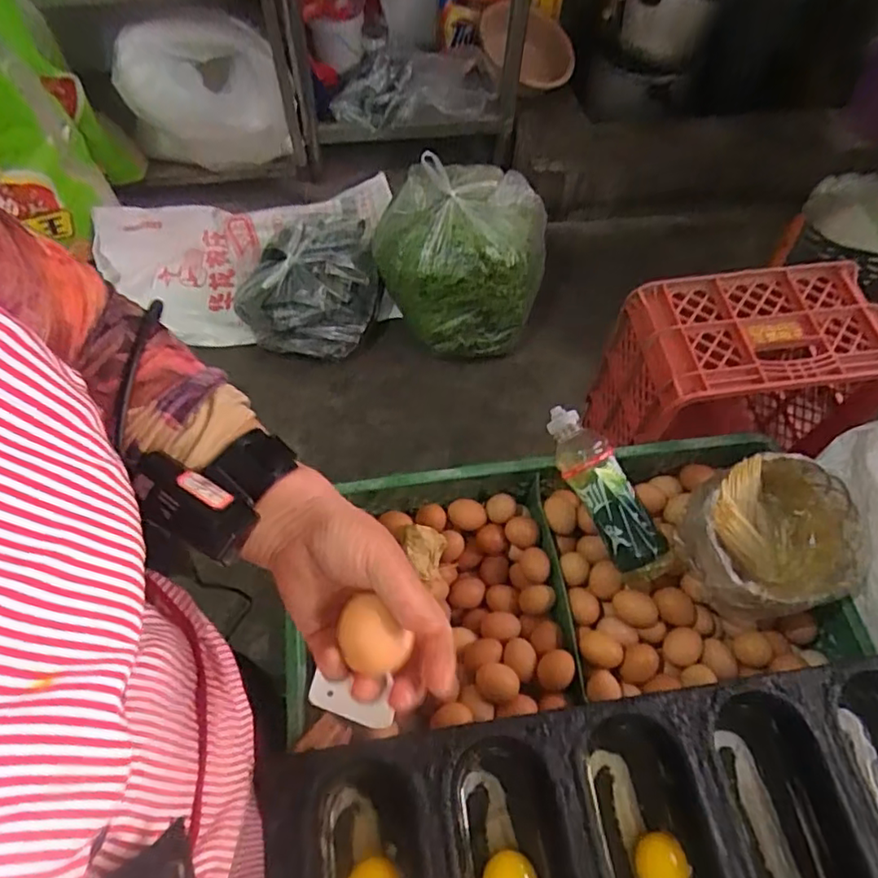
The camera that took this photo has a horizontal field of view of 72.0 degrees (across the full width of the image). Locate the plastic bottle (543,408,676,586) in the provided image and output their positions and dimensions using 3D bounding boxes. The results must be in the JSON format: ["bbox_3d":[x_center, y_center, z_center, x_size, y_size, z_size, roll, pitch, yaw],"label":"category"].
[{"bbox_3d":[0.202,0.065,0.743,0.064,0.062,0.235,-26,81,-14],"label":"plastic bottle"}]

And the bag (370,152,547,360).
[{"bbox_3d":[0.075,-0.437,1.409,0.330,0.408,0.346,36,67,17],"label":"bag"}]

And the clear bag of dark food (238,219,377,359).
[{"bbox_3d":[-0.314,-0.374,1.463,0.300,0.199,0.306,32,66,15],"label":"clear bag of dark food"}]

